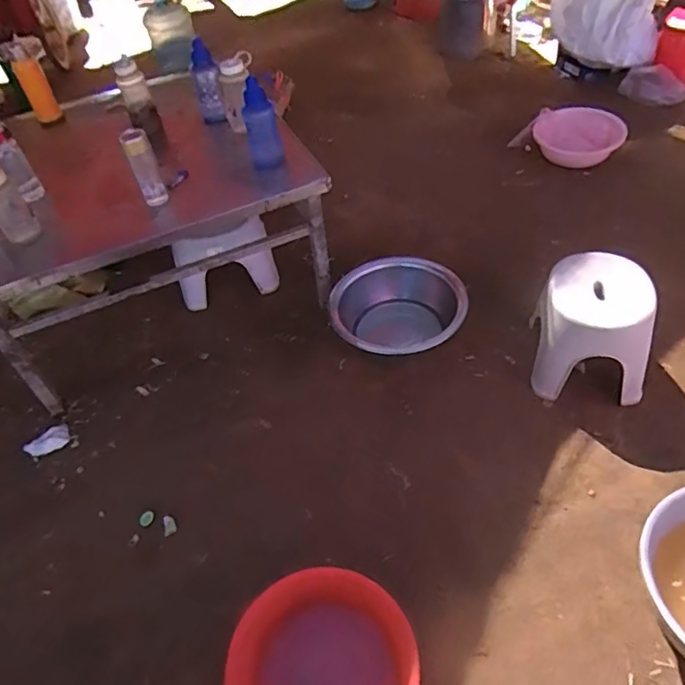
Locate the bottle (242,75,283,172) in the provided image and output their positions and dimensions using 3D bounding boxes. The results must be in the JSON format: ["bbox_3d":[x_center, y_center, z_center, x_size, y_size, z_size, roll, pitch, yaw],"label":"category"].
[{"bbox_3d":[-0.220,-0.595,1.562,0.092,0.234,0.066,-12,47,-4],"label":"bottle"}]

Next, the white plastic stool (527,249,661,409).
[{"bbox_3d":[0.693,-0.052,1.597,0.295,0.256,0.348,3,48,10],"label":"white plastic stool"}]

